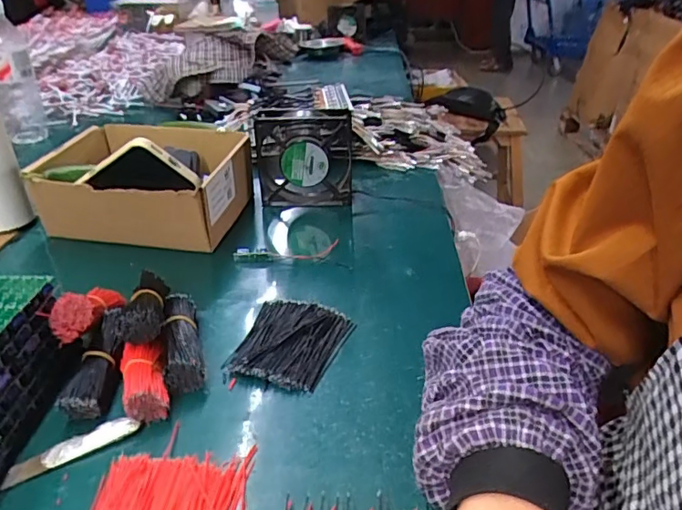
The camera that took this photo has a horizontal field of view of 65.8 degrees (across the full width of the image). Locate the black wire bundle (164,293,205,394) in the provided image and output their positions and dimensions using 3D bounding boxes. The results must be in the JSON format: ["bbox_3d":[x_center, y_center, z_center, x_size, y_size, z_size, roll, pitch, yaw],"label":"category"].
[{"bbox_3d":[-0.138,0.073,0.463,0.029,0.036,0.106,-8,33,-13],"label":"black wire bundle"}]

